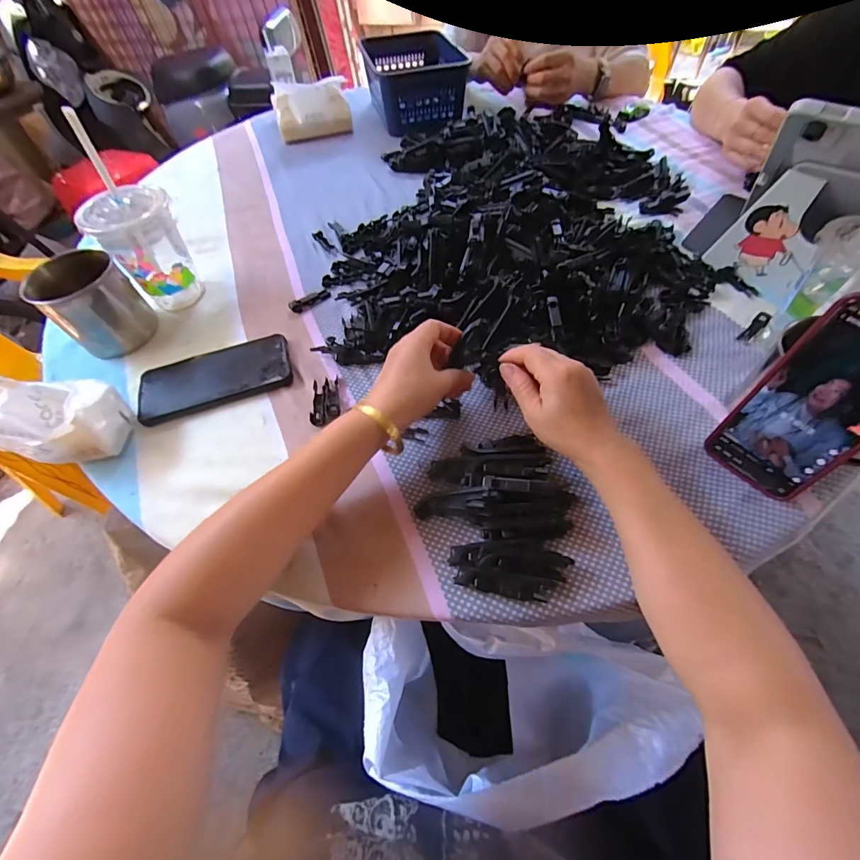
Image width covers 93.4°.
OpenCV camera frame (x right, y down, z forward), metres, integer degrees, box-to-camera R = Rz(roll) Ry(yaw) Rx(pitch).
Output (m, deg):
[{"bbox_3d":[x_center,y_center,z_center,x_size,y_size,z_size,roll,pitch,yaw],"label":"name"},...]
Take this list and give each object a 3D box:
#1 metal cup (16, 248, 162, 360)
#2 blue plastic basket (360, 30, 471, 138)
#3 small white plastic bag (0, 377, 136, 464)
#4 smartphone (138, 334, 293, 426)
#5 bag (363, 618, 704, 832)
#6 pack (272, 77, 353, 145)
[{"bbox_3d":[-0.403,-0.153,0.485,0.100,0.090,0.089,35,67,23],"label":"metal cup"},{"bbox_3d":[-0.029,-0.661,0.770,0.163,0.088,0.216,-11,58,-2],"label":"blue plastic basket"},{"bbox_3d":[-0.381,-0.011,0.410,0.131,0.067,0.079,1,58,5],"label":"small white plastic bag"},{"bbox_3d":[-0.242,-0.064,0.461,0.163,0.014,0.086,-15,58,-4],"label":"smartphone"},{"bbox_3d":[0.104,0.433,0.631,0.327,0.561,0.185,-1,58,4],"label":"bag"},{"bbox_3d":[-0.220,-0.598,0.753,0.134,0.082,0.073,-17,58,-6],"label":"pack"}]

